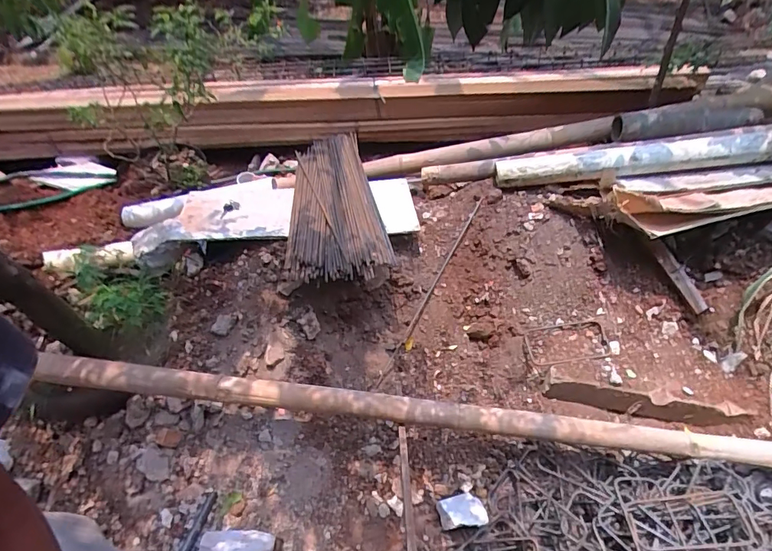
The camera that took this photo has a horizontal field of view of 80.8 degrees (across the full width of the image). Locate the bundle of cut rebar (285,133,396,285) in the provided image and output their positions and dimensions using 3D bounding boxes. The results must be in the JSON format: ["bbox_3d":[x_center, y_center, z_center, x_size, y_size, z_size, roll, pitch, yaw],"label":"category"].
[{"bbox_3d":[-0.203,-0.317,1.698,0.308,0.187,1.016,-8,43,-6],"label":"bundle of cut rebar"}]

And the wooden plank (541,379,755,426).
[{"bbox_3d":[0.773,0.384,1.344,0.587,0.104,0.032,10,43,-4],"label":"wooden plank"}]

